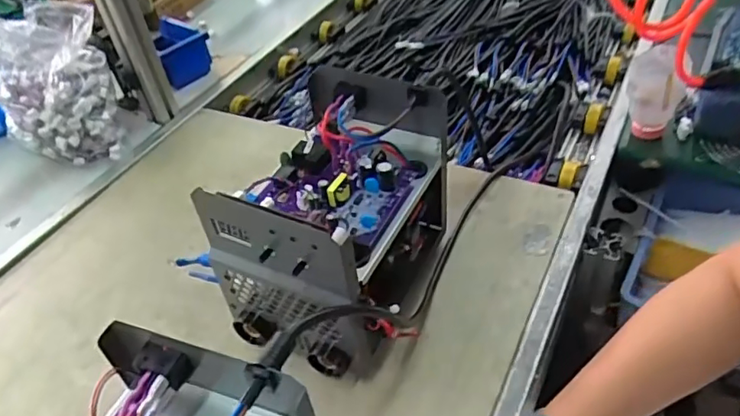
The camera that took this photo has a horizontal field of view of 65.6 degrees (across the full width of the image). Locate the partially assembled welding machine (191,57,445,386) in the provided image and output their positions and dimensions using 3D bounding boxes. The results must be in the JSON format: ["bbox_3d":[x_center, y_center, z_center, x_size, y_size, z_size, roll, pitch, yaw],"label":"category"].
[{"bbox_3d":[-0.030,0.012,0.561,0.156,0.195,0.226,14,46,23],"label":"partially assembled welding machine"}]

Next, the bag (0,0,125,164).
[{"bbox_3d":[-0.449,-0.174,0.832,0.161,0.202,0.155,-28,46,-21],"label":"bag"}]

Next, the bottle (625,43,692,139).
[{"bbox_3d":[0.350,-0.140,0.715,0.065,0.108,0.059,16,47,24],"label":"bottle"}]

